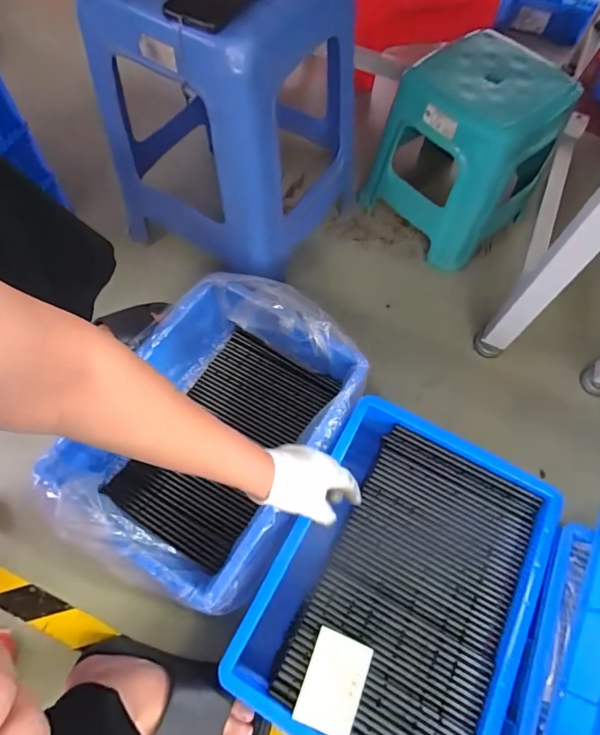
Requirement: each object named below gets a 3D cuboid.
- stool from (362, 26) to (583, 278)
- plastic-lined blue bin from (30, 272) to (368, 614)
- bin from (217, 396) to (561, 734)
[{"bbox_3d":[0.298,-0.397,0.810,0.238,0.265,0.263,-40,72,-18],"label":"stool"},{"bbox_3d":[-0.122,0.083,0.674,0.327,0.123,0.472,28,67,11],"label":"plastic-lined blue bin"},{"bbox_3d":[0.132,0.286,0.595,0.311,0.106,0.409,28,67,11],"label":"bin"}]

